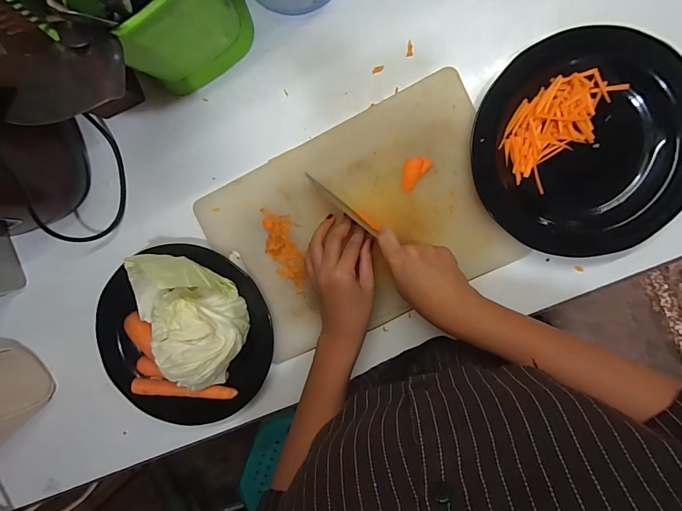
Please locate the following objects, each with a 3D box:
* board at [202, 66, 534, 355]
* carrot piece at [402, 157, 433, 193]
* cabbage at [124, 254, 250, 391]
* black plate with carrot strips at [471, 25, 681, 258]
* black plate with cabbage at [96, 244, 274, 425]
[{"bbox_3d":[0.020,-0.037,0.441,0.333,0.020,0.230,-25,93,11],"label":"board"},{"bbox_3d":[0.082,-0.096,0.422,0.026,0.004,0.043,39,98,1],"label":"carrot piece"},{"bbox_3d":[-0.178,0.070,0.429,0.109,0.096,0.160,-39,91,8],"label":"cabbage"},{"bbox_3d":[0.256,-0.114,0.396,0.217,0.029,0.220,1,96,6],"label":"black plate with carrot strips"},{"bbox_3d":[-0.200,0.107,0.437,0.216,0.092,0.211,1,96,6],"label":"black plate with cabbage"}]

